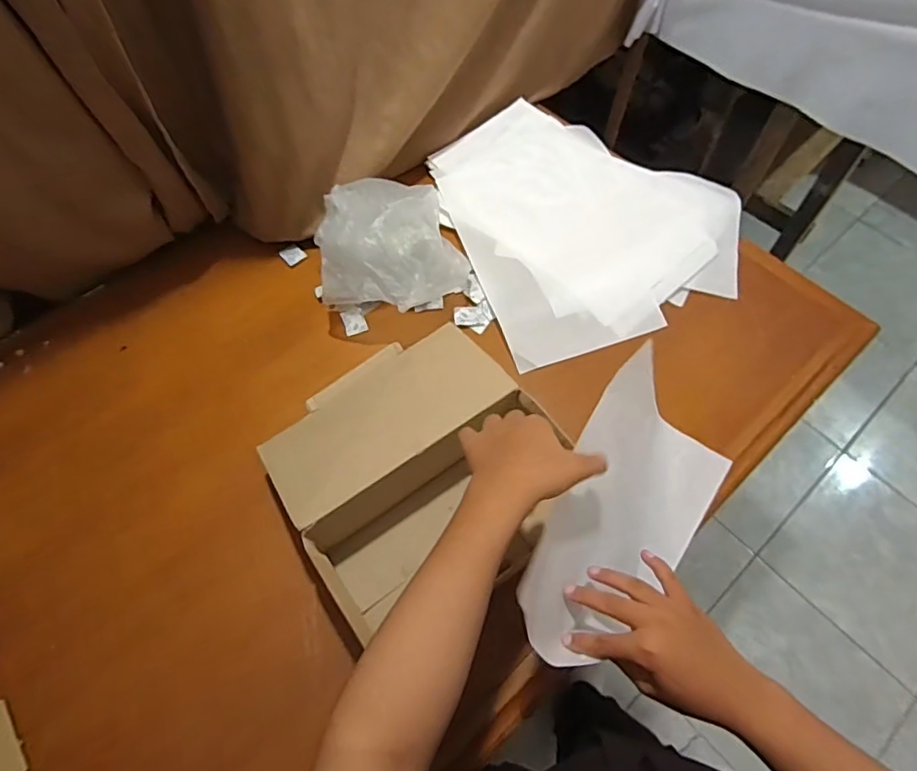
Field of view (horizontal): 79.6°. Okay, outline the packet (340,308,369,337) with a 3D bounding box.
[{"bbox_3d":[-0.143,-0.089,0.755,0.031,0.010,0.031,-20,62,-10],"label":"packet"}]

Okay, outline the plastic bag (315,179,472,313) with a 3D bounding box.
[{"bbox_3d":[-0.088,-0.183,0.731,0.192,0.125,0.195,-9,61,-4],"label":"plastic bag"}]

